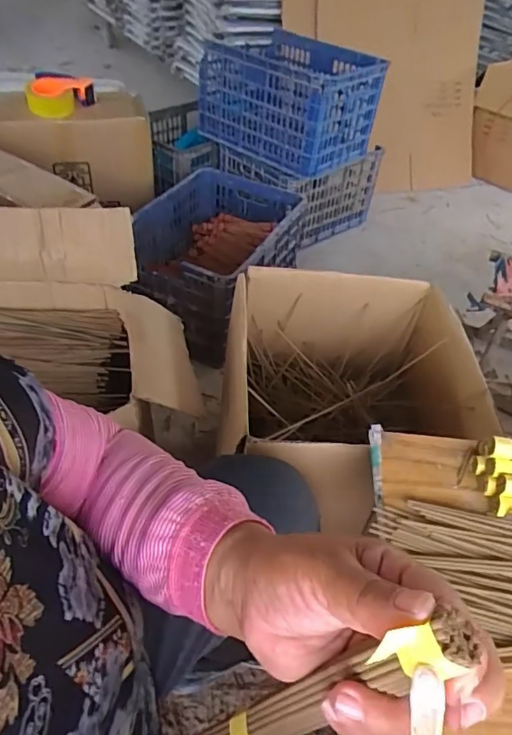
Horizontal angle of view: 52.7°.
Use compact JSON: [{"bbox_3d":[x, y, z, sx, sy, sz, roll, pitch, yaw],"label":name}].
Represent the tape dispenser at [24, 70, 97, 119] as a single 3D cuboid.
[{"bbox_3d":[-0.538,-0.750,1.425,0.173,0.100,0.086,7,43,-1],"label":"tape dispenser"}]

